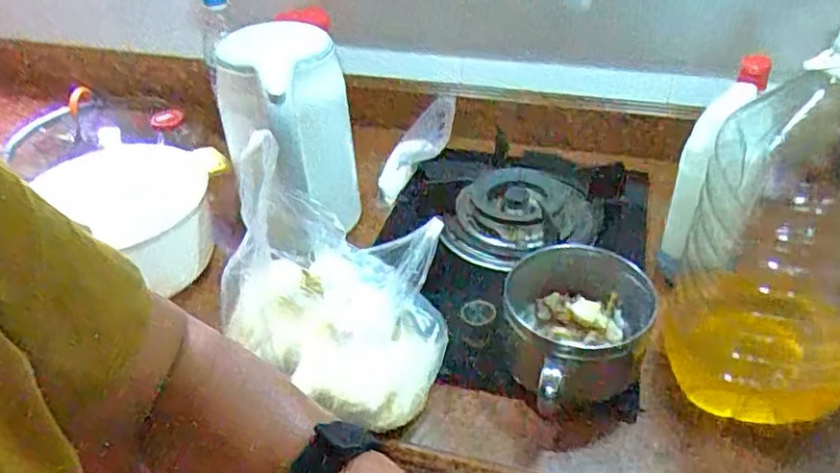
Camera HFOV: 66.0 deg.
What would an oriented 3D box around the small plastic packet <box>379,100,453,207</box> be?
[{"bbox_3d":[-0.007,-0.116,0.877,0.032,0.161,0.061,26,17,-42],"label":"small plastic packet"}]

